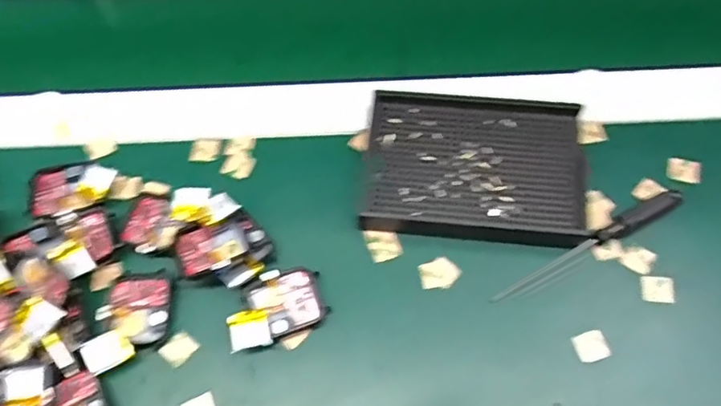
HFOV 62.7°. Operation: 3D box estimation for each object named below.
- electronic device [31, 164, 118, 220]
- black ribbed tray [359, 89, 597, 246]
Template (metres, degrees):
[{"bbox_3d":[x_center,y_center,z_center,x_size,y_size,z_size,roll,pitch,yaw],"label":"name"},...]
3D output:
[{"bbox_3d":[-0.185,-0.012,0.382,0.056,0.015,0.037,-15,66,-4],"label":"electronic device"},{"bbox_3d":[0.071,-0.024,0.375,0.132,0.019,0.098,6,66,5],"label":"black ribbed tray"}]

